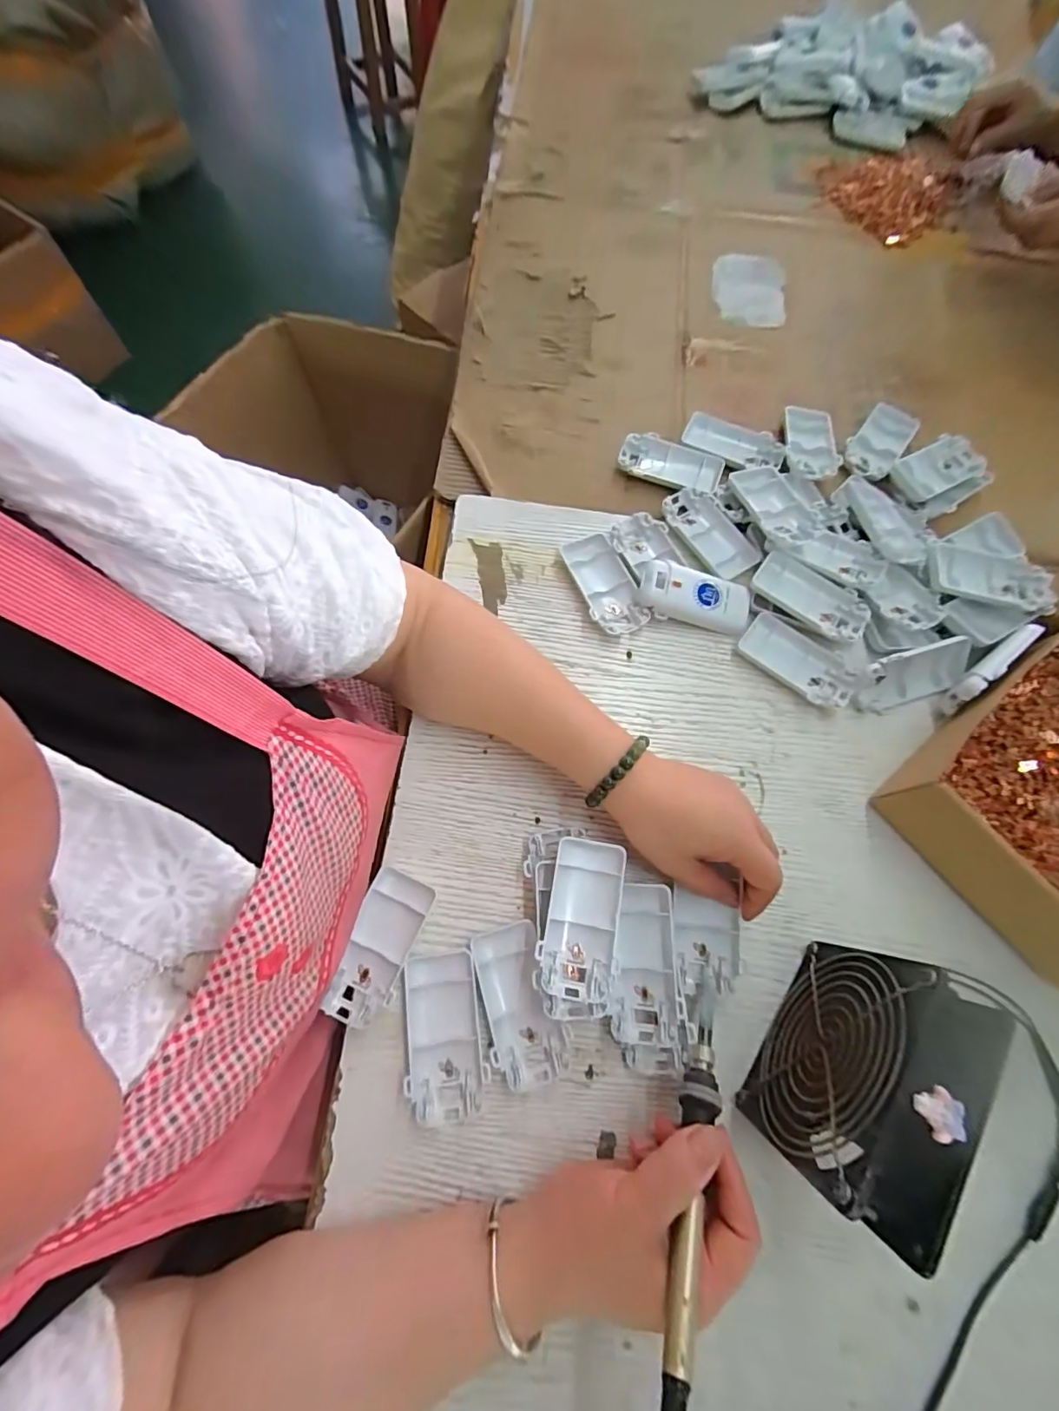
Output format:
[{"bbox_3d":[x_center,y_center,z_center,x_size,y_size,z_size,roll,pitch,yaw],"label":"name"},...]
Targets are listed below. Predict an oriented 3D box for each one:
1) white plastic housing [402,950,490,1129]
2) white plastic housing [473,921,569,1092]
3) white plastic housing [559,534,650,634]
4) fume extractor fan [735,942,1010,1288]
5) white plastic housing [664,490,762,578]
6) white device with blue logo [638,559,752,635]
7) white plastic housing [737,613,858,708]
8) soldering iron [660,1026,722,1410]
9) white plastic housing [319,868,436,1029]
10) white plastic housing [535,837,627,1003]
[{"bbox_3d":[-0.055,0.211,0.334,0.046,0.013,0.093,-9,71,-3],"label":"white plastic housing"},{"bbox_3d":[-0.007,0.195,0.342,0.046,0.013,0.092,-19,72,-6],"label":"white plastic housing"},{"bbox_3d":[0.064,-0.105,0.449,0.044,0.015,0.094,-20,72,-7],"label":"white plastic housing"},{"bbox_3d":[0.180,0.198,0.282,0.043,0.121,0.113,34,74,11],"label":"fume extractor fan"},{"bbox_3d":[0.160,-0.155,0.461,0.050,0.016,0.094,-35,75,-11],"label":"white plastic housing"},{"bbox_3d":[0.140,-0.092,0.436,0.096,0.016,0.046,11,87,-5],"label":"white device with blue logo"},{"bbox_3d":[0.221,-0.036,0.430,0.094,0.012,0.047,40,75,12],"label":"white plastic housing"},{"bbox_3d":[0.079,0.263,0.257,0.020,0.027,0.188,17,50,6],"label":"soldering iron"},{"bbox_3d":[-0.100,0.162,0.350,0.042,0.016,0.092,19,72,6],"label":"white plastic housing"},{"bbox_3d":[0.034,0.137,0.338,0.047,0.020,0.093,8,72,5],"label":"white plastic housing"}]

